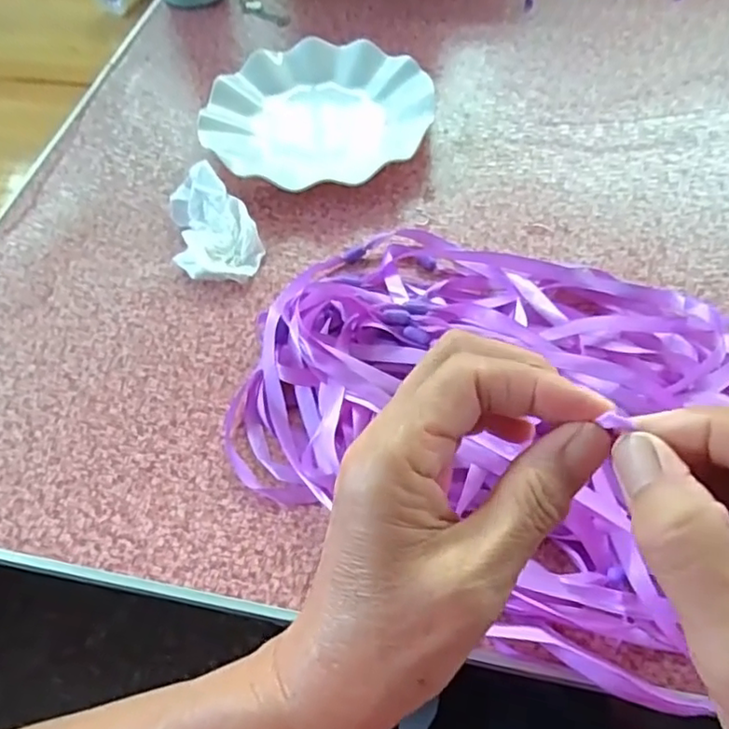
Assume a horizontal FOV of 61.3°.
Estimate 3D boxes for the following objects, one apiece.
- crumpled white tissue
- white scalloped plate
[{"bbox_3d":[-0.111,-0.100,0.444,0.057,0.028,0.094,-20,58,-10],"label":"crumpled white tissue"},{"bbox_3d":[-0.038,-0.205,0.511,0.181,0.026,0.181,-1,57,2],"label":"white scalloped plate"}]

